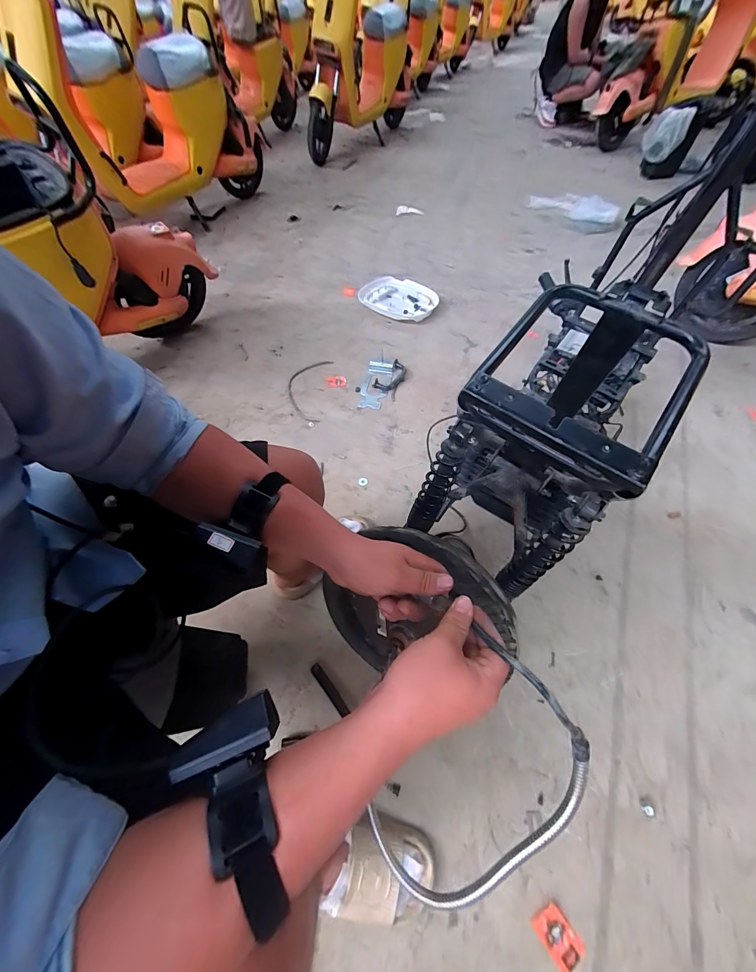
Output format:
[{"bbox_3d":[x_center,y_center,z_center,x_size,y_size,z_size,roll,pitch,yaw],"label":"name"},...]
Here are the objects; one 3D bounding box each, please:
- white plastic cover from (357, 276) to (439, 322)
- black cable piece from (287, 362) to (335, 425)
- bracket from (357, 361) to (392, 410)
[{"bbox_3d":[0.086,-0.863,1.588,0.367,0.051,0.258,28,62,19],"label":"white plastic cover"},{"bbox_3d":[-0.267,-0.366,1.289,0.150,0.017,0.325,3,57,5],"label":"black cable piece"},{"bbox_3d":[-0.006,-0.387,1.303,0.100,0.012,0.251,9,57,8],"label":"bracket"}]

